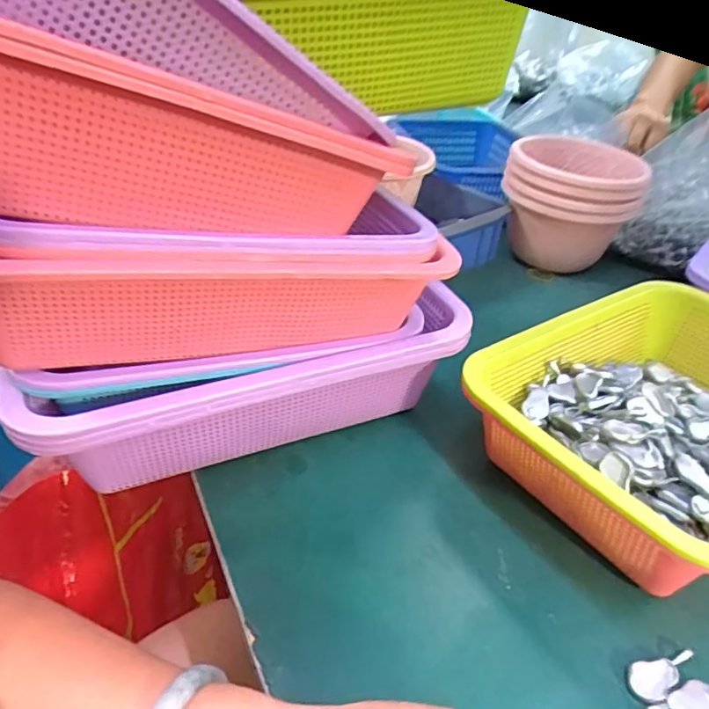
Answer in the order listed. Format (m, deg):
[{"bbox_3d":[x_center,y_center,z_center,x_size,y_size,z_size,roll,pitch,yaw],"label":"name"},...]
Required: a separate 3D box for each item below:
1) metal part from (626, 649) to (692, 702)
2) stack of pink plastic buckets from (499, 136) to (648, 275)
[{"bbox_3d":[0.160,0.163,0.290,0.043,0.004,0.018,-18,40,-26],"label":"metal part"},{"bbox_3d":[0.258,-0.184,0.688,0.149,0.122,0.138,10,36,10],"label":"stack of pink plastic buckets"}]

